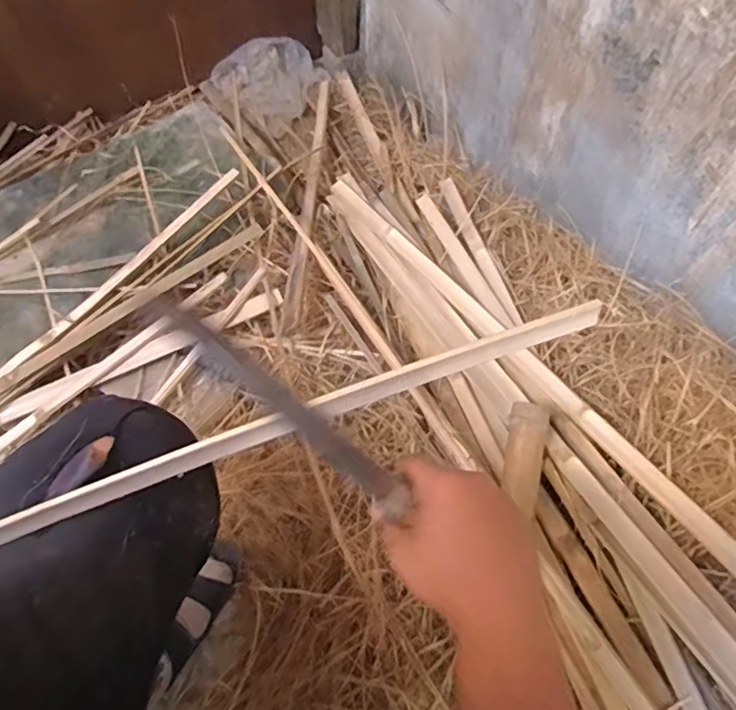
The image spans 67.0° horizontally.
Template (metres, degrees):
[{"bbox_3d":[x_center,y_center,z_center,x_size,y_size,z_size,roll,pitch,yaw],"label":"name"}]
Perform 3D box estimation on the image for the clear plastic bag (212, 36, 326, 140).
[{"bbox_3d":[-0.201,-0.604,1.207,0.196,0.080,0.198,40,70,19],"label":"clear plastic bag"}]

